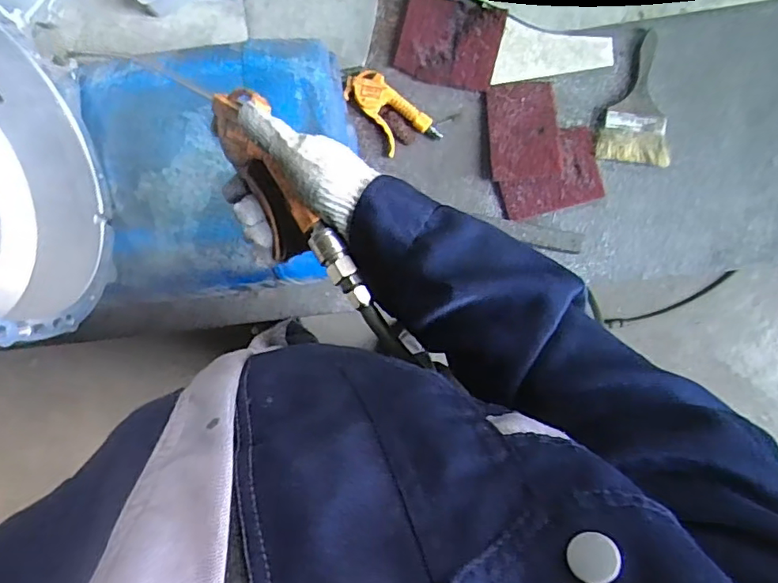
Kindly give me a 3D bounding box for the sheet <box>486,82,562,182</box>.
[{"bbox_3d":[0.205,-0.244,0.838,0.103,0.011,0.143,-4,85,6],"label":"sheet"}]

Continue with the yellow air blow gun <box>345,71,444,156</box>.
[{"bbox_3d":[0.002,-0.276,0.846,0.080,0.023,0.148,-38,90,2],"label":"yellow air blow gun"}]

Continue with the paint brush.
[{"bbox_3d":[0.388,-0.297,0.852,0.107,0.013,0.196,6,91,1],"label":"paint brush"}]

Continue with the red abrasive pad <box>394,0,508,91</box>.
[{"bbox_3d":[0.093,-0.379,0.838,0.148,0.014,0.124,13,91,1],"label":"red abrasive pad"}]

